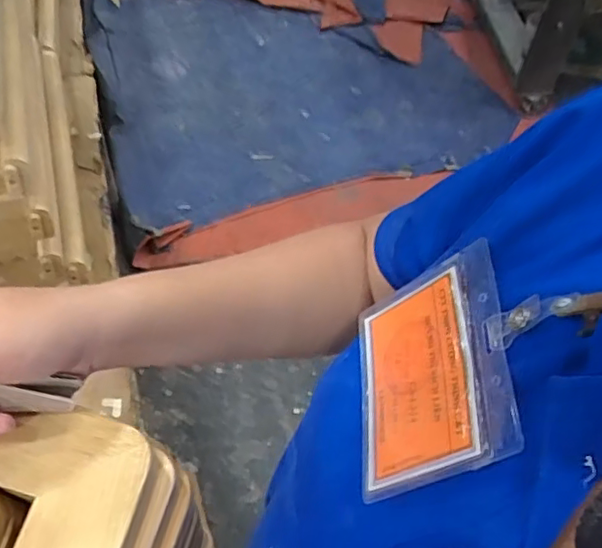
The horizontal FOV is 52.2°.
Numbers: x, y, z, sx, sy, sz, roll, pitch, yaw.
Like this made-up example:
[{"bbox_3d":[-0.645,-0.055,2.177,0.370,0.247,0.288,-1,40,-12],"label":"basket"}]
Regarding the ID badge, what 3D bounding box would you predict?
[{"bbox_3d":[0.056,0.043,0.275,0.004,0.083,0.099,28,46,-28],"label":"ID badge"}]

